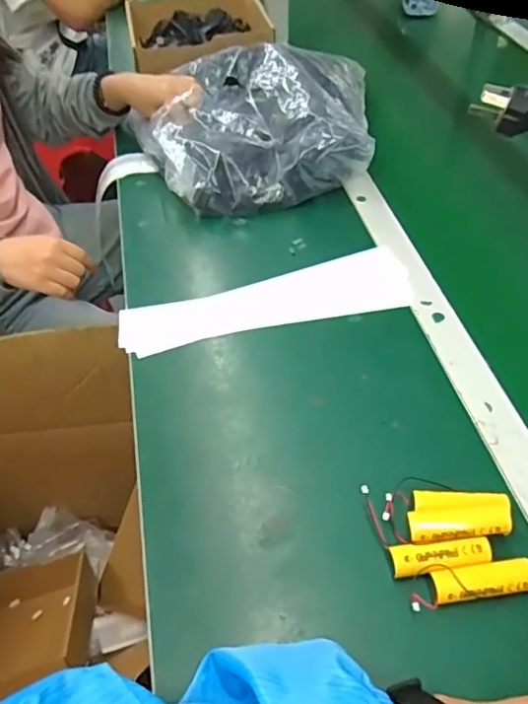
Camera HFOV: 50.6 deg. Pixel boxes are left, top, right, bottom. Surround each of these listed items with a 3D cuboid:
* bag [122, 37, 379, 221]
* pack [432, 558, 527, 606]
[{"bbox_3d":[-0.018,-0.330,0.785,0.318,0.096,0.336,1,50,5],"label":"bag"},{"bbox_3d":[0.157,0.166,0.400,0.071,0.022,0.021,-9,50,-3],"label":"pack"}]

